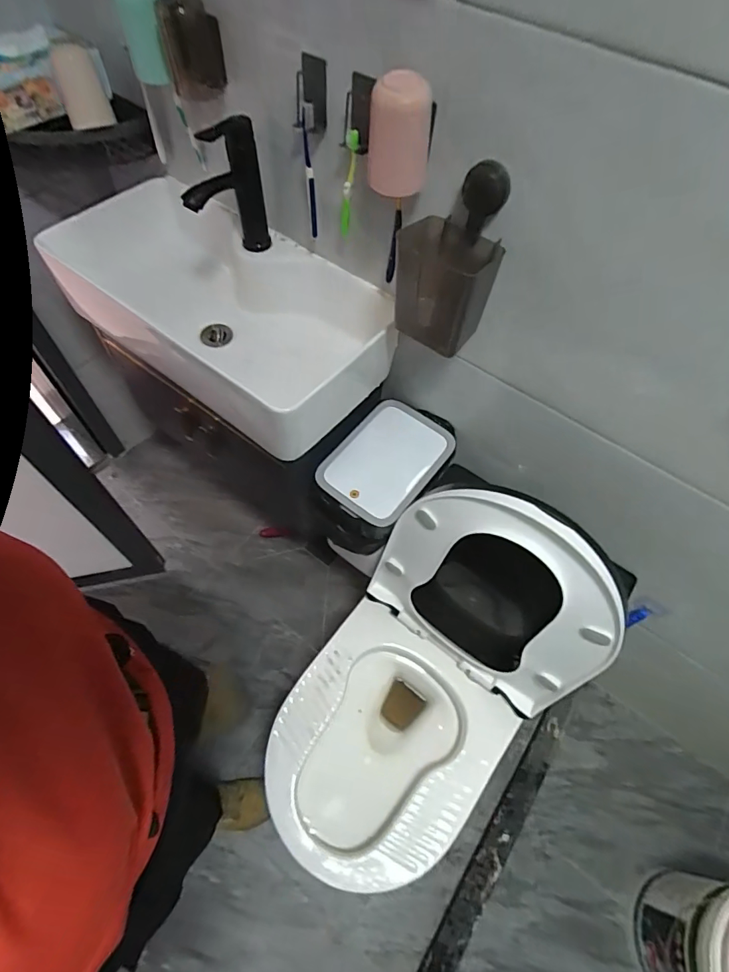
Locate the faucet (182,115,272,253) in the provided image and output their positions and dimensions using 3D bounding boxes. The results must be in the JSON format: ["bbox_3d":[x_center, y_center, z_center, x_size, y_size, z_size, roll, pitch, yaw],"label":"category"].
[{"bbox_3d":[-0.212,-0.439,0.721,0.041,0.177,0.142,36,64,17],"label":"faucet"}]

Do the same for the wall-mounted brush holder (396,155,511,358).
[{"bbox_3d":[0.111,-0.289,0.620,0.132,0.197,0.105,14,59,5],"label":"wall-mounted brush holder"}]

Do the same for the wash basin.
[{"bbox_3d":[-0.257,-0.315,0.847,0.580,0.177,0.296,34,63,16],"label":"wash basin"}]

